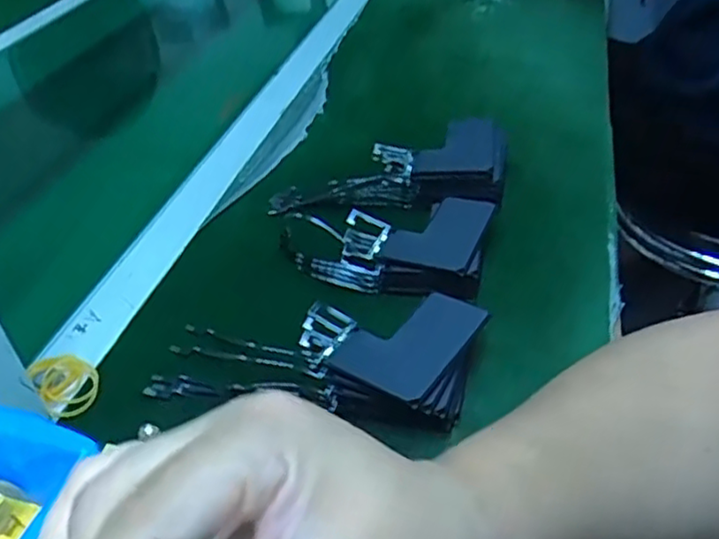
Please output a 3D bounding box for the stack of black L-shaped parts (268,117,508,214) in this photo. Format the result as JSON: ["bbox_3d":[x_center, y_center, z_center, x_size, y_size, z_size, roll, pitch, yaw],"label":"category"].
[{"bbox_3d":[0.022,-0.082,0.518,0.173,0.038,0.080,2,39,9],"label":"stack of black L-shaped parts"}]

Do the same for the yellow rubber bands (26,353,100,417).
[{"bbox_3d":[-0.171,0.064,0.394,0.031,0.013,0.050,-32,45,-29],"label":"yellow rubber bands"}]

